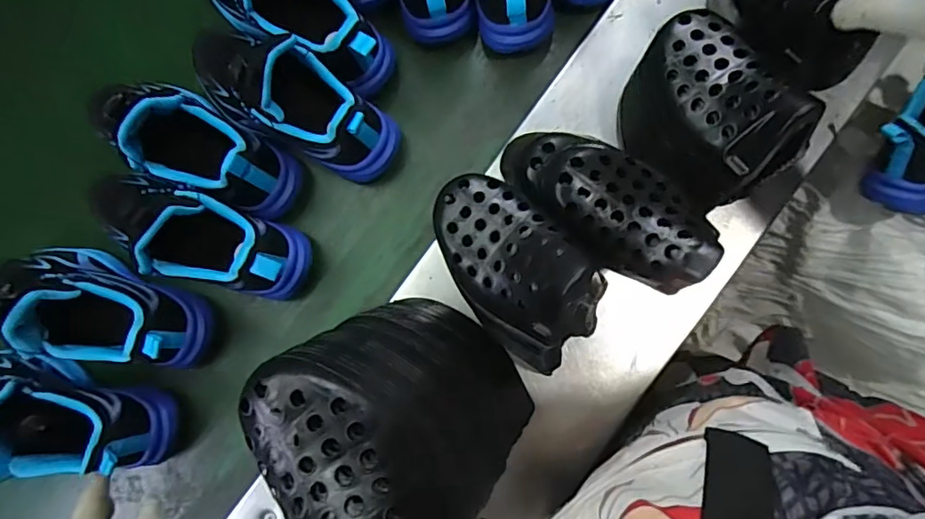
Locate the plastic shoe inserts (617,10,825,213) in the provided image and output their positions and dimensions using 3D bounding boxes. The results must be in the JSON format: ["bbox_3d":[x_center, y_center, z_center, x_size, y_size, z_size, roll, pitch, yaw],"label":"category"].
[{"bbox_3d":[0.185,-0.112,0.442,0.082,0.145,0.140,-24,84,2],"label":"plastic shoe inserts"}]

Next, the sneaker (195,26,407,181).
[{"bbox_3d":[-0.165,-0.152,0.509,0.208,0.122,0.075,27,88,6],"label":"sneaker"}]

